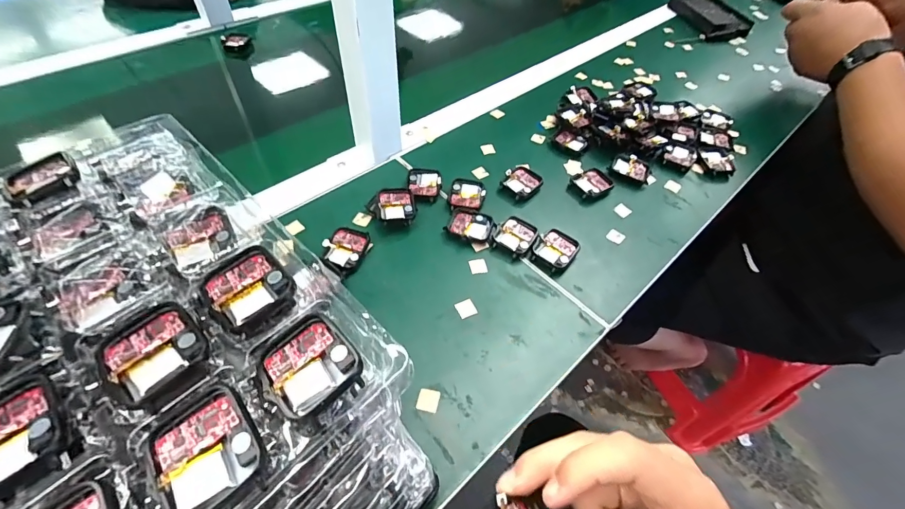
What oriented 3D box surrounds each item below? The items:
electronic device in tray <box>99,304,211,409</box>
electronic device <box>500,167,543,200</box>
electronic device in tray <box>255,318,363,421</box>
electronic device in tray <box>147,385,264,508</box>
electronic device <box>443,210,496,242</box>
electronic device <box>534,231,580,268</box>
[{"bbox_3d":[-0.131,0.043,0.178,0.046,0.006,0.037,38,59,24],"label":"electronic device in tray"},{"bbox_3d":[0.078,-0.082,0.455,0.037,0.013,0.046,36,58,23],"label":"electronic device"},{"bbox_3d":[-0.064,0.047,0.177,0.038,0.010,0.042,-26,57,-22],"label":"electronic device in tray"},{"bbox_3d":[-0.096,0.075,0.157,0.035,0.007,0.041,-32,60,-26],"label":"electronic device in tray"},{"bbox_3d":[0.018,-0.028,0.409,0.048,0.009,0.037,21,53,13],"label":"electronic device"},{"bbox_3d":[0.103,-0.004,0.399,0.035,0.012,0.044,34,57,22],"label":"electronic device"}]

